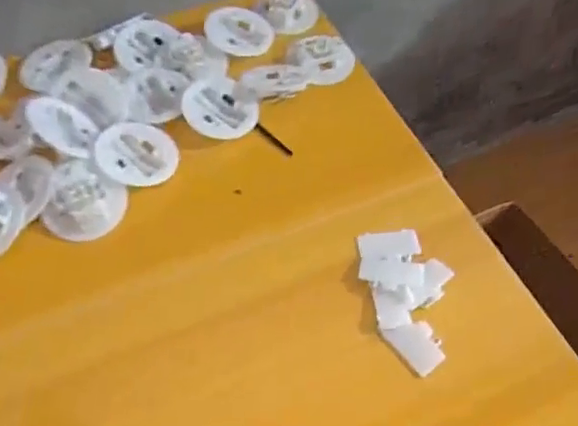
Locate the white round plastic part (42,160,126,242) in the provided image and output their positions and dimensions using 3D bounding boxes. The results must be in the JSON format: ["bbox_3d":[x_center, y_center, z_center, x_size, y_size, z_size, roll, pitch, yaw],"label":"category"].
[{"bbox_3d":[-0.160,-0.009,0.468,0.057,0.013,0.064,15,68,-12],"label":"white round plastic part"}]

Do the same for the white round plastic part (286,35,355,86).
[{"bbox_3d":[0.034,-0.150,0.571,0.060,0.008,0.067,-30,61,-18],"label":"white round plastic part"}]

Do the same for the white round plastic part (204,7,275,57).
[{"bbox_3d":[-0.048,-0.181,0.579,0.065,0.007,0.067,0,56,0],"label":"white round plastic part"}]

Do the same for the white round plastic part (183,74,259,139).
[{"bbox_3d":[-0.064,-0.095,0.527,0.058,0.007,0.068,-37,64,-22],"label":"white round plastic part"}]

